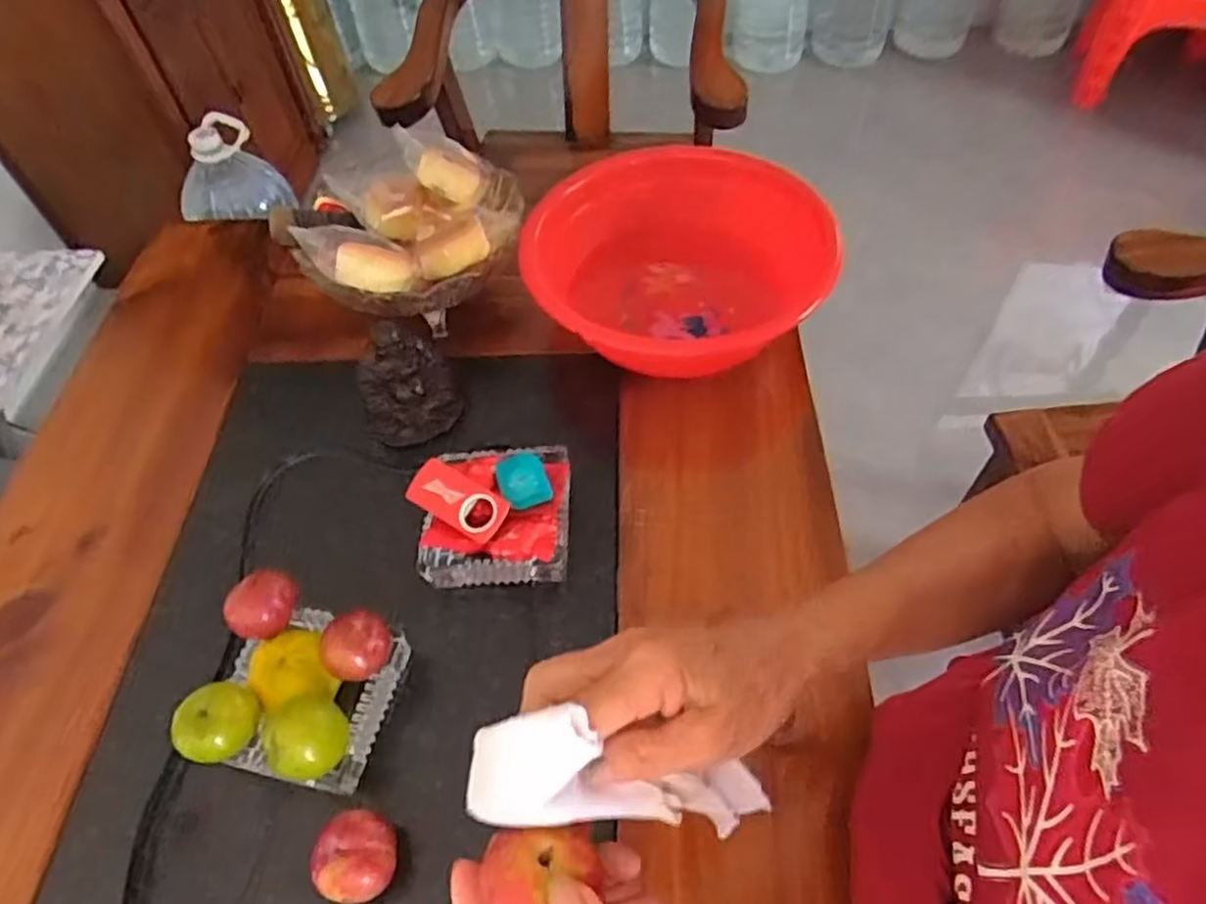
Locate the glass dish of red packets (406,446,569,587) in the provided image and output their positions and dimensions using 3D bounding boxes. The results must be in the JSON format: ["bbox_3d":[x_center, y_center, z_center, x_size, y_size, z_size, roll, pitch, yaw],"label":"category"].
[{"bbox_3d":[-0.095,0.054,0.639,0.133,0.059,0.118,-2,54,2],"label":"glass dish of red packets"}]

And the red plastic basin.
[{"bbox_3d":[0.071,-0.183,0.769,0.269,0.109,0.289,-2,54,2],"label":"red plastic basin"}]

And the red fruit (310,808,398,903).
[{"bbox_3d":[-0.164,0.272,0.499,0.051,0.047,0.053,-2,54,2],"label":"red fruit"}]

